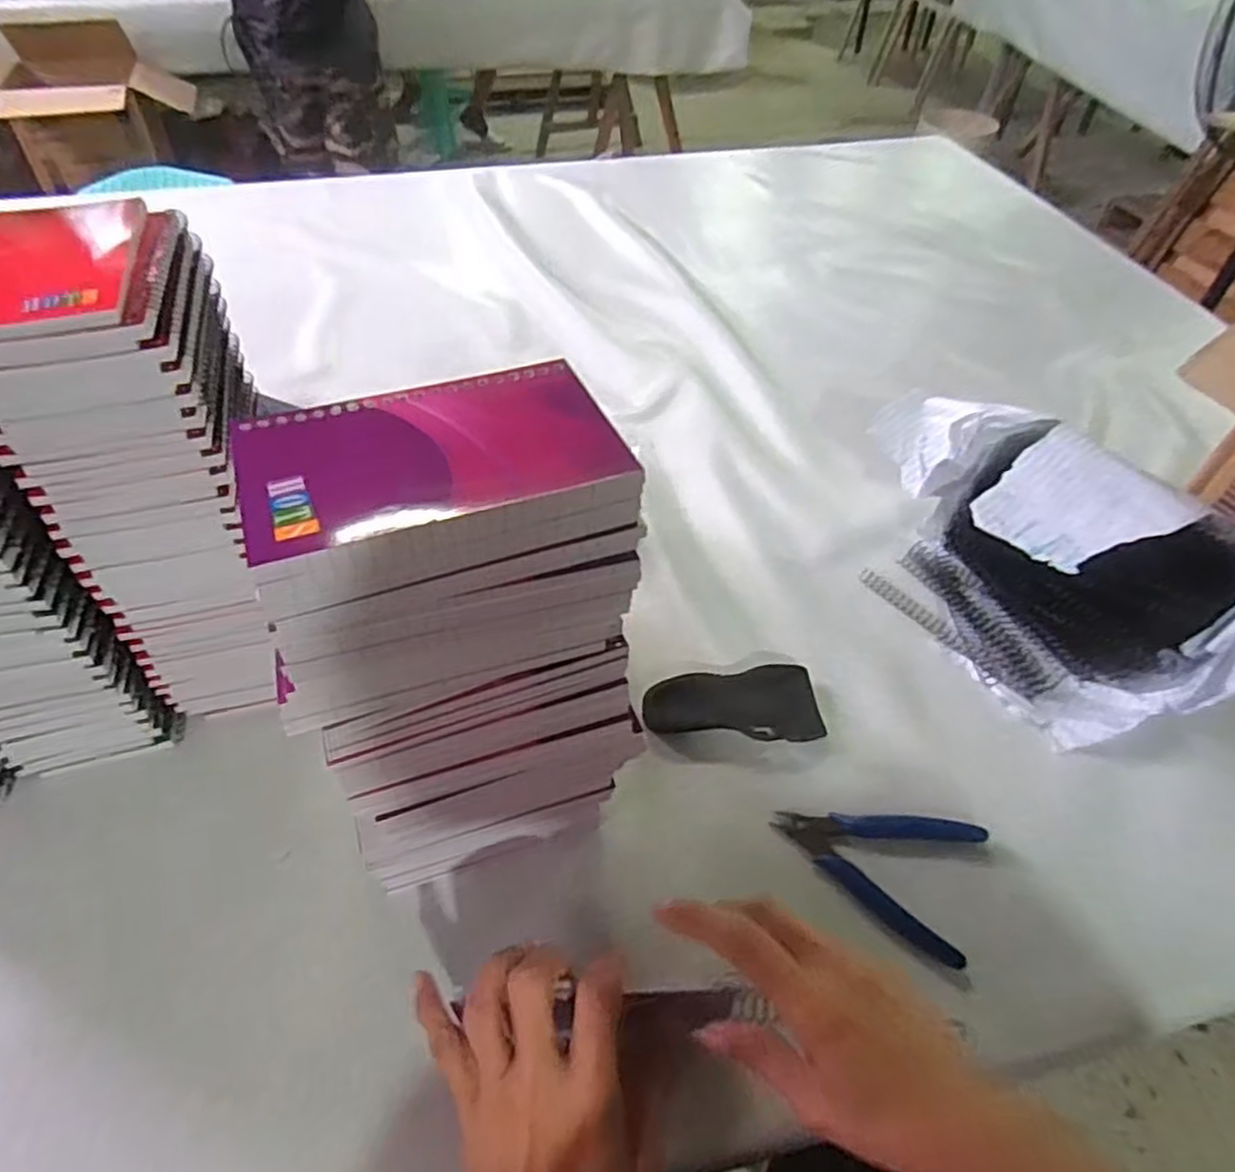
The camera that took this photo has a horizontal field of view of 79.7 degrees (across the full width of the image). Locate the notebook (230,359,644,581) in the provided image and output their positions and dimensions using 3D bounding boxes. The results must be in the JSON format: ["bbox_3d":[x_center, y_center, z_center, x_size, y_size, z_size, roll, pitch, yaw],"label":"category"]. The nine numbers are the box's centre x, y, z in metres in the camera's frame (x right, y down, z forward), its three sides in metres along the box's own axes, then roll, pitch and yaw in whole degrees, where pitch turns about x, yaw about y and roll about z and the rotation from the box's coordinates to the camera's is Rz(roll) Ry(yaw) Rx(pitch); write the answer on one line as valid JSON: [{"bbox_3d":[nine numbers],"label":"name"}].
[{"bbox_3d":[-0.065,-0.048,0.265,0.127,0.012,0.079,-18,52,-16],"label":"notebook"}]

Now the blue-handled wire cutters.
[{"bbox_3d":[0.151,0.160,0.441,0.115,0.013,0.084,21,52,16],"label":"blue-handled wire cutters"}]

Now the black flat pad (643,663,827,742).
[{"bbox_3d":[0.080,0.084,0.501,0.119,0.019,0.058,-9,50,-9],"label":"black flat pad"}]

